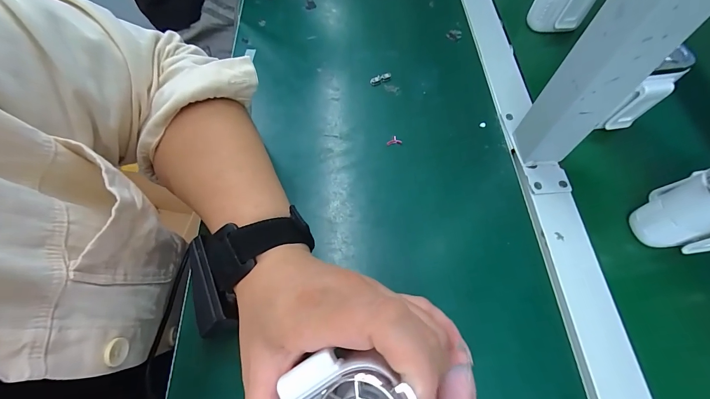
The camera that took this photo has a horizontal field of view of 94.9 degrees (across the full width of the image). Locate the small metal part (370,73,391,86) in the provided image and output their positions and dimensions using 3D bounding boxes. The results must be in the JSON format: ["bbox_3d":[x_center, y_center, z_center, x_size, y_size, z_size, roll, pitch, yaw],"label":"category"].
[{"bbox_3d":[0.029,-0.137,0.369,0.026,0.004,0.008,-27,67,-12],"label":"small metal part"}]

